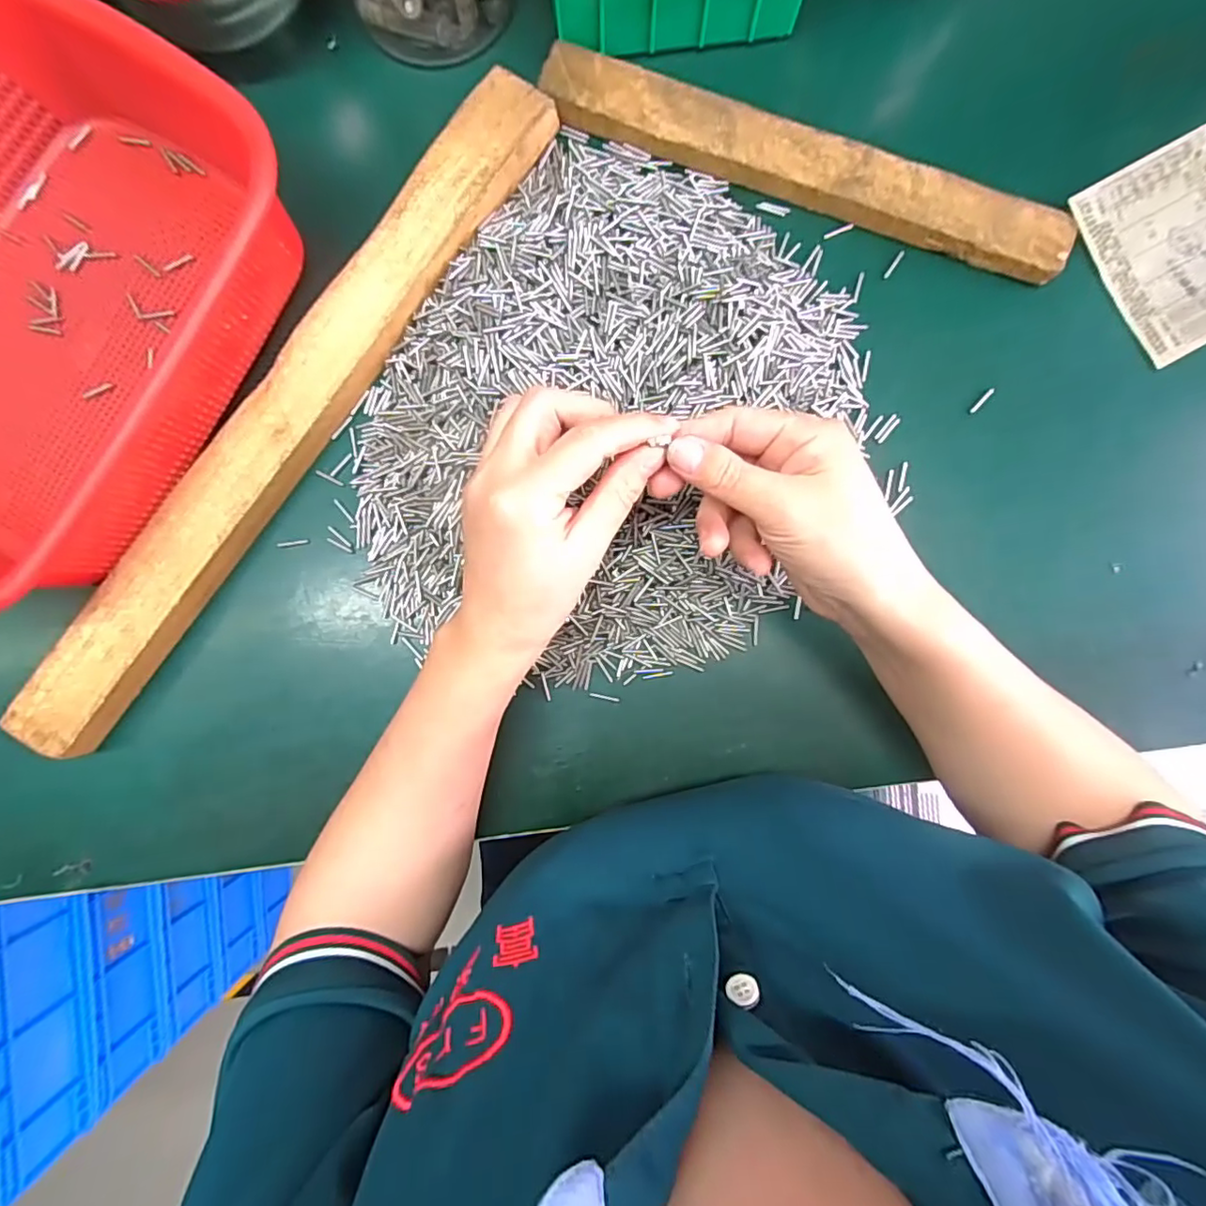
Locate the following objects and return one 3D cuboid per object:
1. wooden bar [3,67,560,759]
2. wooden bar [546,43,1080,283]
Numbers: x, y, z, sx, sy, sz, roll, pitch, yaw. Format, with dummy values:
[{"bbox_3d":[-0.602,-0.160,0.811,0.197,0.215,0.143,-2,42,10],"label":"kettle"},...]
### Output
[{"bbox_3d":[-0.175,-0.107,0.326,0.044,0.022,0.440,36,89,1],"label":"wooden bar"},{"bbox_3d":[0.111,-0.246,0.326,0.298,0.017,0.034,20,89,1],"label":"wooden bar"}]

